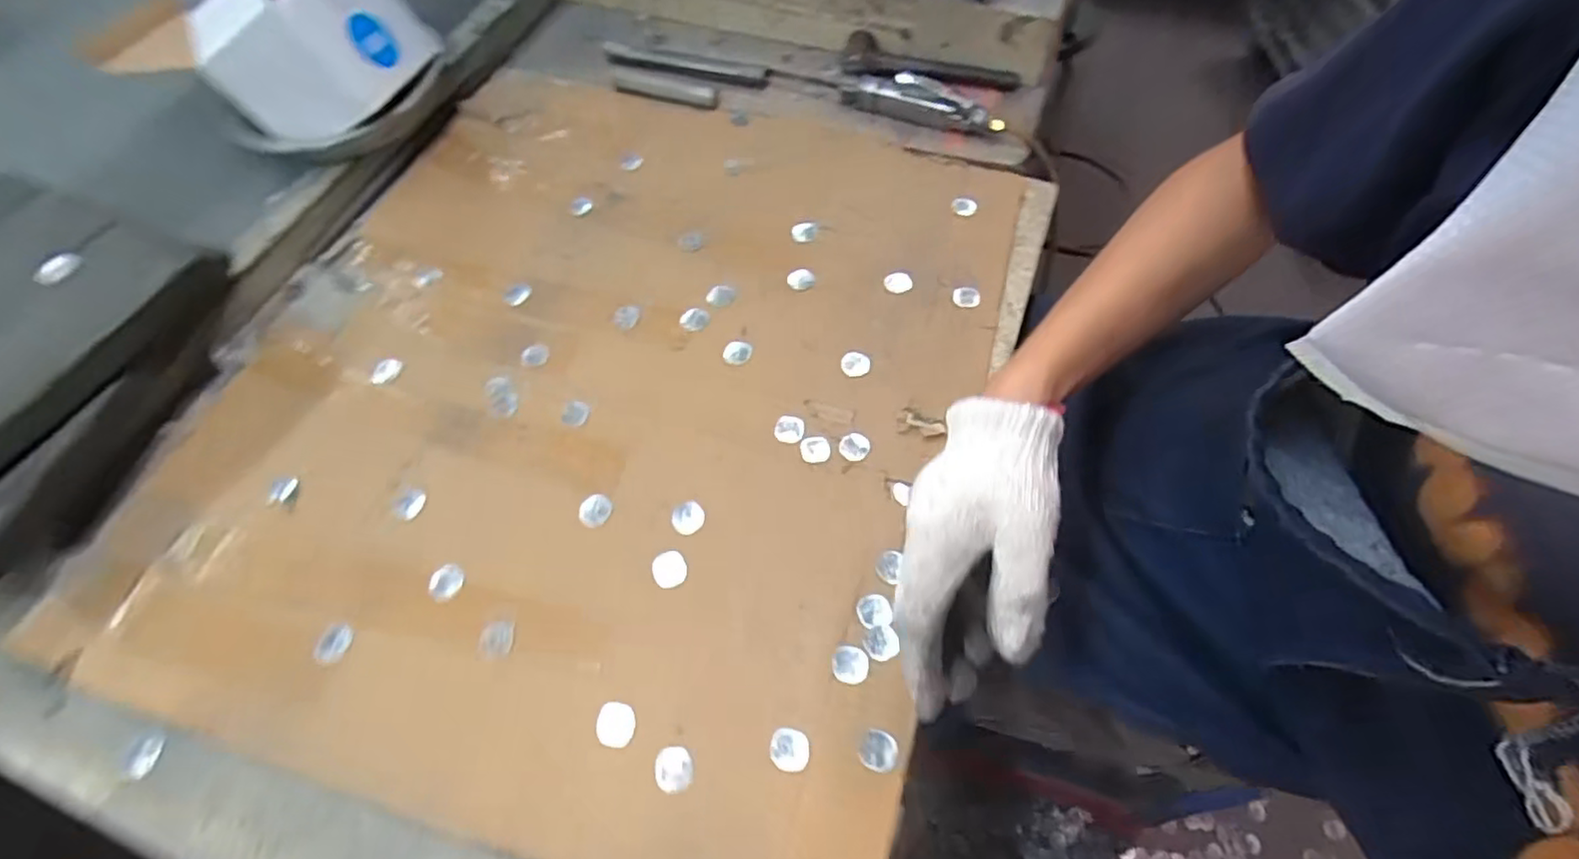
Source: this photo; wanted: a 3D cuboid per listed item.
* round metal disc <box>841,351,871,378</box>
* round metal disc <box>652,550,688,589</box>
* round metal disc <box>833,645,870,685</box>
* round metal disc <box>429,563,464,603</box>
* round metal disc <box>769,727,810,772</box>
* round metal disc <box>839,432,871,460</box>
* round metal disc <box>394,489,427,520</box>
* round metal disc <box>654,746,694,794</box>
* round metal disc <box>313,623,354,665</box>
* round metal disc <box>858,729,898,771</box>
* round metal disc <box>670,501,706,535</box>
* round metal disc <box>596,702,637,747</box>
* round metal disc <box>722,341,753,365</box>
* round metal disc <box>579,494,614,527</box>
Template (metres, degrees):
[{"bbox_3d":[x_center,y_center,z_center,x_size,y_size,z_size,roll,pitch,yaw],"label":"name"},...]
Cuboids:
[{"bbox_3d":[0.055,-0.054,0.551,0.024,0.004,0.023,-1,61,2],"label":"round metal disc"},{"bbox_3d":[-0.085,0.099,0.474,0.024,0.005,0.025,-1,61,2],"label":"round metal disc"},{"bbox_3d":[0.040,0.154,0.439,0.023,0.004,0.024,-1,61,2],"label":"round metal disc"},{"bbox_3d":[-0.245,0.109,0.475,0.026,0.004,0.025,-1,61,2],"label":"round metal disc"},{"bbox_3d":[0.000,0.198,0.414,0.024,0.010,0.024,-1,61,2],"label":"round metal disc"},{"bbox_3d":[0.051,0.014,0.514,0.023,0.004,0.021,-1,61,2],"label":"round metal disc"},{"bbox_3d":[-0.290,0.056,0.509,0.023,0.004,0.024,-1,61,2],"label":"round metal disc"},{"bbox_3d":[-0.071,0.209,0.411,0.023,0.004,0.025,-1,61,2],"label":"round metal disc"},{"bbox_3d":[-0.313,0.147,0.458,0.023,0.004,0.027,19,63,13],"label":"round metal disc"},{"bbox_3d":[0.054,0.197,0.409,0.024,0.004,0.022,-1,61,2],"label":"round metal disc"},{"bbox_3d":[-0.075,0.064,0.492,0.023,0.004,0.025,-1,61,2],"label":"round metal disc"},{"bbox_3d":[-0.110,0.187,0.424,0.024,0.004,0.026,-1,61,2],"label":"round metal disc"},{"bbox_3d":[-0.043,-0.064,0.559,0.025,0.006,0.022,-7,61,-1],"label":"round metal disc"},{"bbox_3d":[-0.144,0.060,0.496,0.023,0.004,0.025,-1,61,2],"label":"round metal disc"}]

